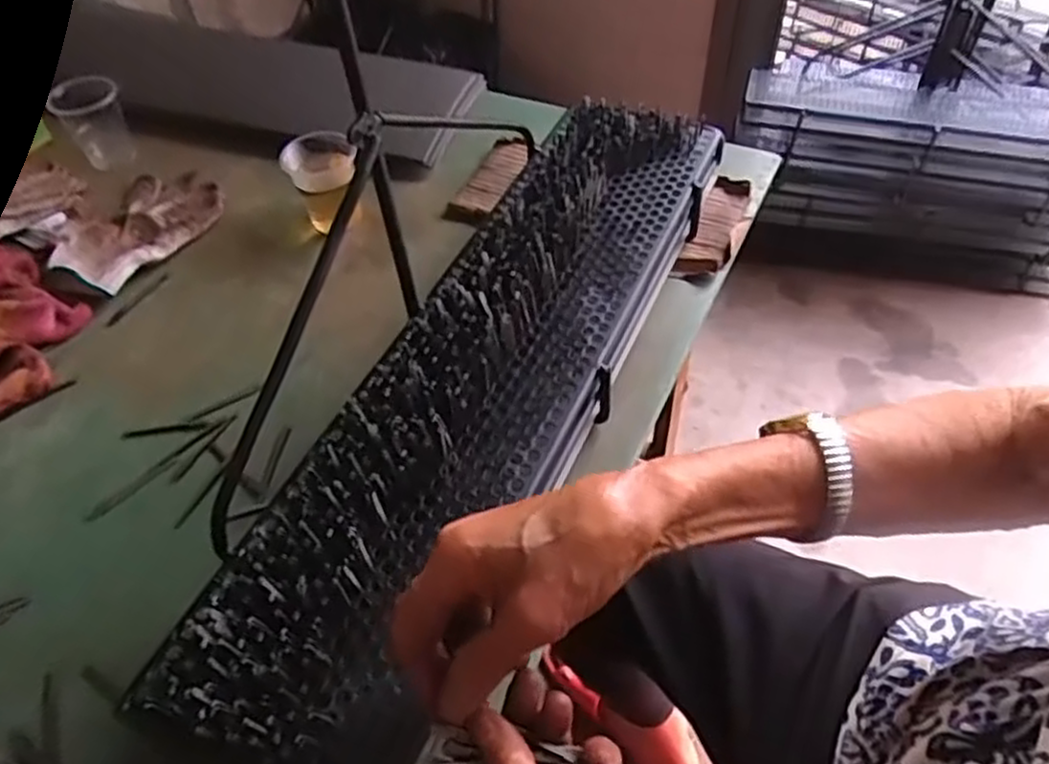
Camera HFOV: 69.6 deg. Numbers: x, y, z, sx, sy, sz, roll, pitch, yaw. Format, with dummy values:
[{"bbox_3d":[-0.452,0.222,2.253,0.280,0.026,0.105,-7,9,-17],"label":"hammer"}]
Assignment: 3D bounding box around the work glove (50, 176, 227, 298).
[{"bbox_3d":[-0.367,-0.151,0.715,0.109,0.030,0.165,20,54,19],"label":"work glove"}]

